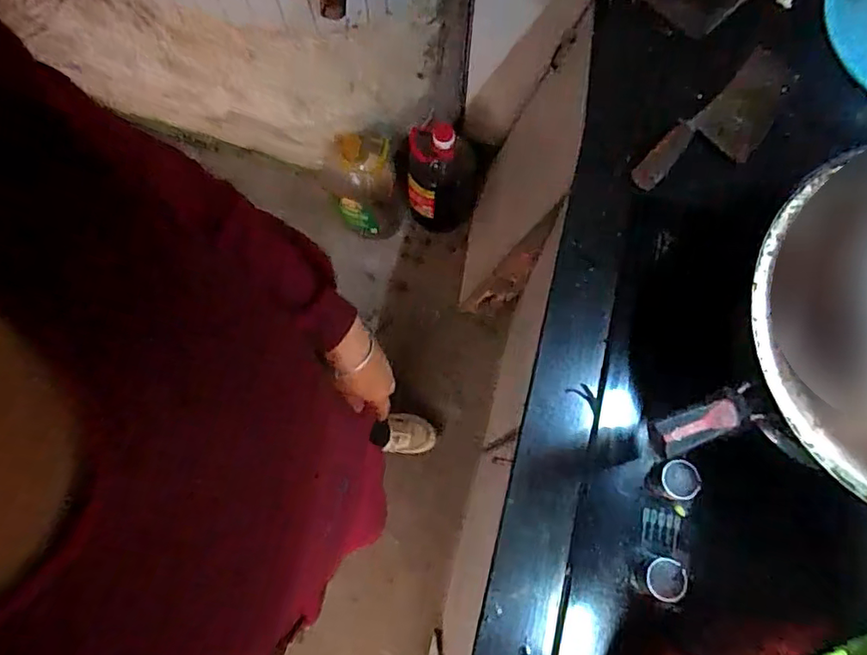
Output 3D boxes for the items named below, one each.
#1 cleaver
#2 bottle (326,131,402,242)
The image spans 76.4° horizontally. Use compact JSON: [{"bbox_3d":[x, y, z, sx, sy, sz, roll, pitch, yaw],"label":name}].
[{"bbox_3d":[0.359,-0.252,0.671,0.092,0.035,0.276,42,79,10],"label":"cleaver"},{"bbox_3d":[-0.173,-0.344,1.364,0.153,0.312,0.150,0,75,0],"label":"bottle"}]

